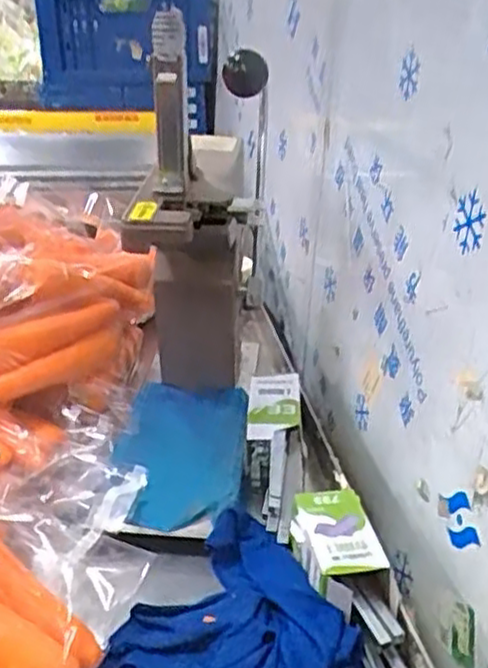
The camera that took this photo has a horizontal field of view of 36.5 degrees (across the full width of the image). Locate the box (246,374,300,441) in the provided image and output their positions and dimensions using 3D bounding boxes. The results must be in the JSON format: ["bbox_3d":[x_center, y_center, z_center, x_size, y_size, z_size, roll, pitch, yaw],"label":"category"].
[{"bbox_3d":[0.034,0.080,0.837,0.059,0.017,0.122,-4,30,4],"label":"box"}]

